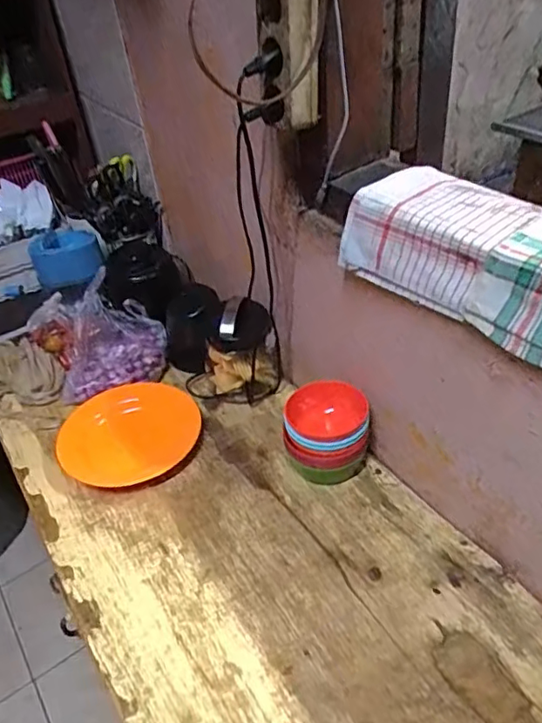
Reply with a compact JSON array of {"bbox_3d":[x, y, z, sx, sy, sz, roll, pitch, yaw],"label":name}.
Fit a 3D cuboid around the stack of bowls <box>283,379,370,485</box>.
[{"bbox_3d":[0.077,0.103,0.802,0.110,0.110,0.099,2,41,10],"label":"stack of bowls"}]

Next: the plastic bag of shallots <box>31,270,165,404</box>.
[{"bbox_3d":[-0.293,-0.053,0.983,0.189,0.116,0.188,-24,43,-19],"label":"plastic bag of shallots"}]

